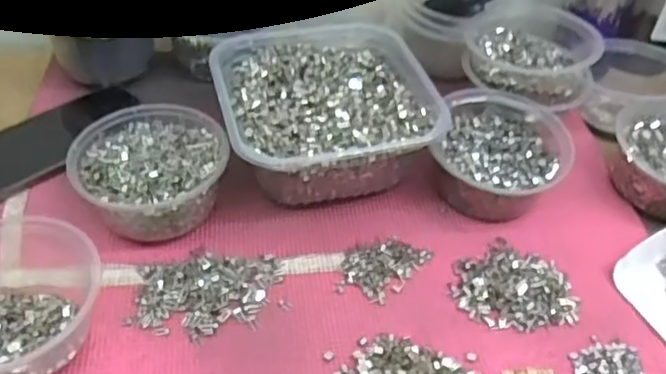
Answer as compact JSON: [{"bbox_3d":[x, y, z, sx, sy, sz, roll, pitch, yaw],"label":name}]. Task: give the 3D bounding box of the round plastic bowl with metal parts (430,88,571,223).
[{"bbox_3d":[0.138,-0.024,0.538,0.104,0.062,0.117,16,46,11],"label":"round plastic bowl with metal parts"}]

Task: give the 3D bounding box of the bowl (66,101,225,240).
[{"bbox_3d":[-0.142,-0.010,0.506,0.109,0.057,0.111,2,45,-2],"label":"bowl"}]

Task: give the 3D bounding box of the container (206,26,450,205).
[{"bbox_3d":[-0.012,-0.063,0.557,0.170,0.073,0.181,-10,47,-15],"label":"container"}]

